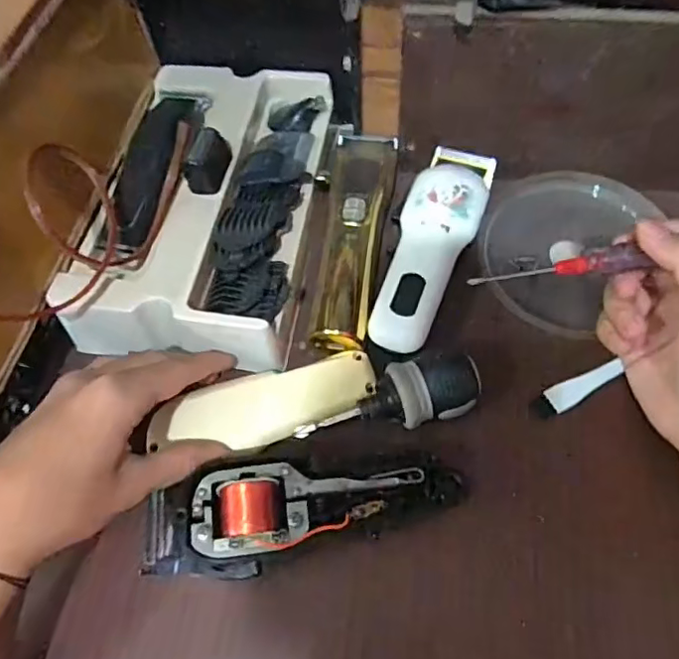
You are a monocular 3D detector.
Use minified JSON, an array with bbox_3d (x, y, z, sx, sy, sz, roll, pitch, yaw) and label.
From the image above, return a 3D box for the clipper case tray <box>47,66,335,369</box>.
[{"bbox_3d":[-0.091,-0.089,0.386,0.142,0.053,0.240,5,62,6],"label":"clipper case tray"}]

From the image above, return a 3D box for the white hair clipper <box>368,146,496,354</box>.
[{"bbox_3d":[0.064,-0.059,0.376,0.049,0.037,0.169,17,64,12],"label":"white hair clipper"}]

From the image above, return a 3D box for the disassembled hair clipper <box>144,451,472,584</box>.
[{"bbox_3d":[-0.013,0.094,0.297,0.160,0.036,0.063,-6,61,0],"label":"disassembled hair clipper"}]

